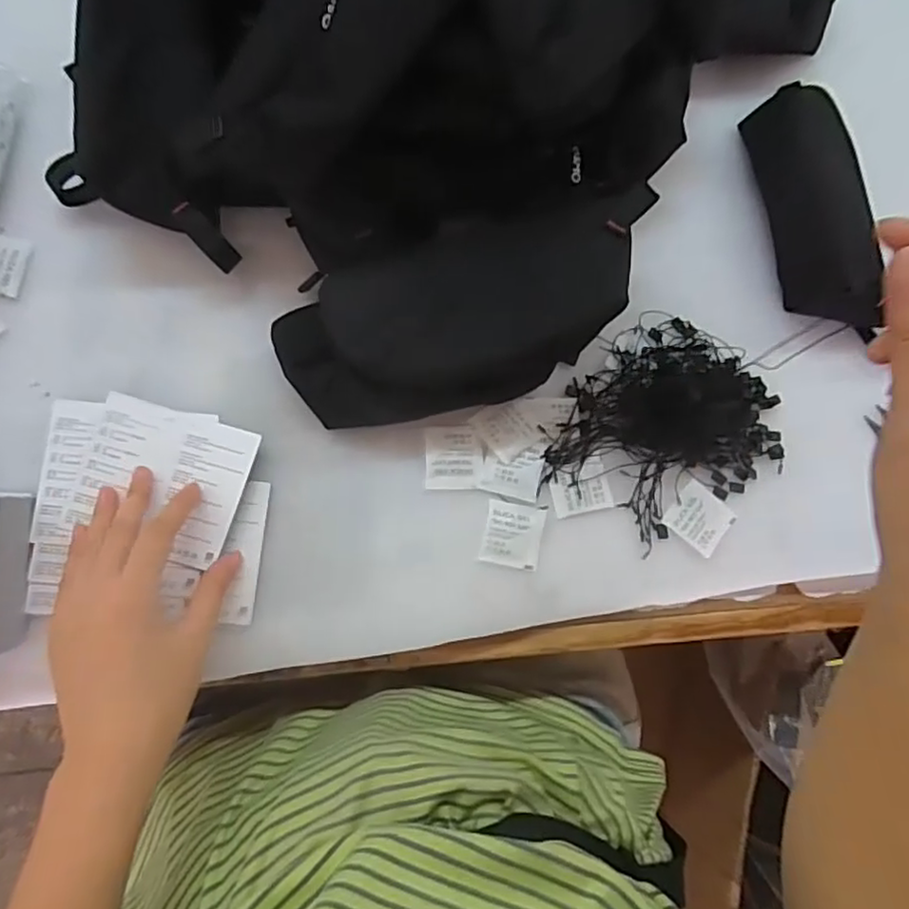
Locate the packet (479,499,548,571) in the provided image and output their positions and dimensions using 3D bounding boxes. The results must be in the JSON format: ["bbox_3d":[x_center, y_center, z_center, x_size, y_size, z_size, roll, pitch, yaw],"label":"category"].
[{"bbox_3d":[0.039,0.053,0.421,0.039,0.004,0.042,11,82,-5],"label":"packet"}]

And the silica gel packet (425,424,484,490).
[{"bbox_3d":[0.000,0.002,0.425,0.038,0.004,0.043,0,83,-6],"label":"silica gel packet"}]

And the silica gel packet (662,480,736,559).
[{"bbox_3d":[0.171,0.045,0.442,0.041,0.004,0.041,40,80,0],"label":"silica gel packet"}]

